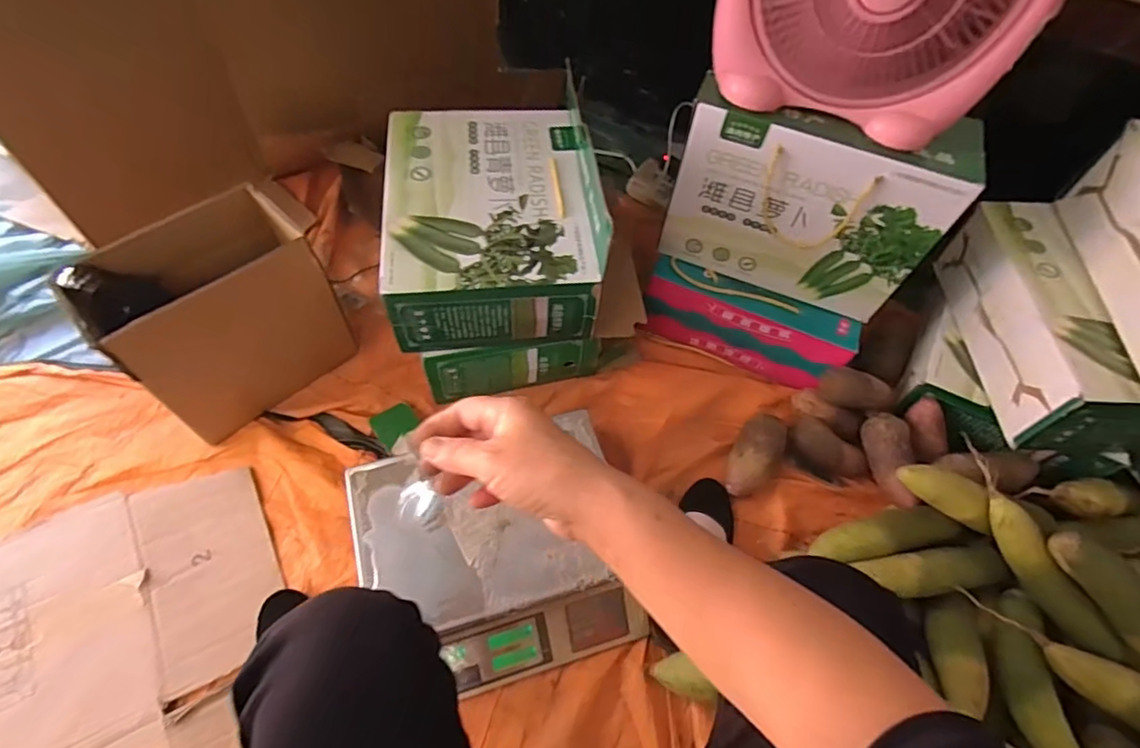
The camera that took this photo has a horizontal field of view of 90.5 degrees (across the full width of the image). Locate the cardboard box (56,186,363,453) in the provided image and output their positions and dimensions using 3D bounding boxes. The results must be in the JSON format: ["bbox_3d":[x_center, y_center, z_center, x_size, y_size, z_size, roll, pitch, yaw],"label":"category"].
[{"bbox_3d":[-0.485,-0.085,0.802,0.253,0.257,0.165,-39,69,-22],"label":"cardboard box"}]

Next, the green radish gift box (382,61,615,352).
[{"bbox_3d":[-0.117,-0.227,0.820,0.269,0.112,0.357,-4,60,-6],"label":"green radish gift box"}]

